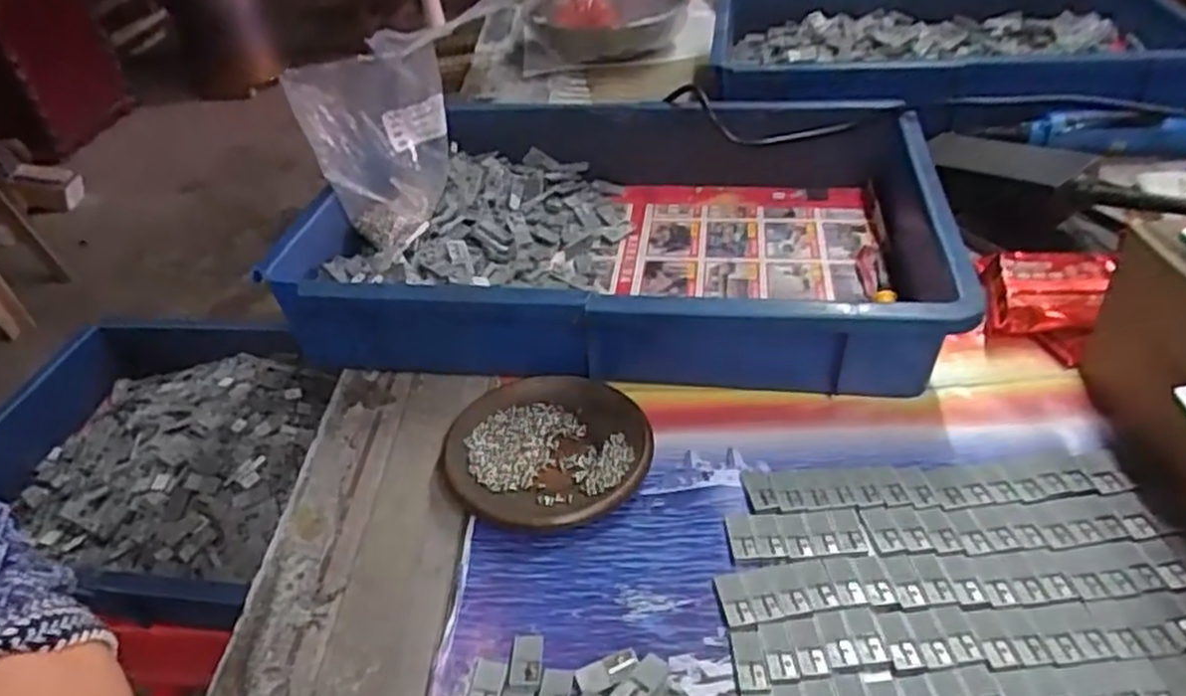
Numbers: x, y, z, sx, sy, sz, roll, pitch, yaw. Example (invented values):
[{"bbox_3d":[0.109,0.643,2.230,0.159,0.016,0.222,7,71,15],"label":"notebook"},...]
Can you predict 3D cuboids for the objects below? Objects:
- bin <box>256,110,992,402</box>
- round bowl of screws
[{"bbox_3d":[0.021,-0.087,0.567,0.428,0.074,0.289,2,39,9],"label":"bin"},{"bbox_3d":[-0.025,0.059,0.442,0.112,0.019,0.104,-3,39,3],"label":"round bowl of screws"}]

